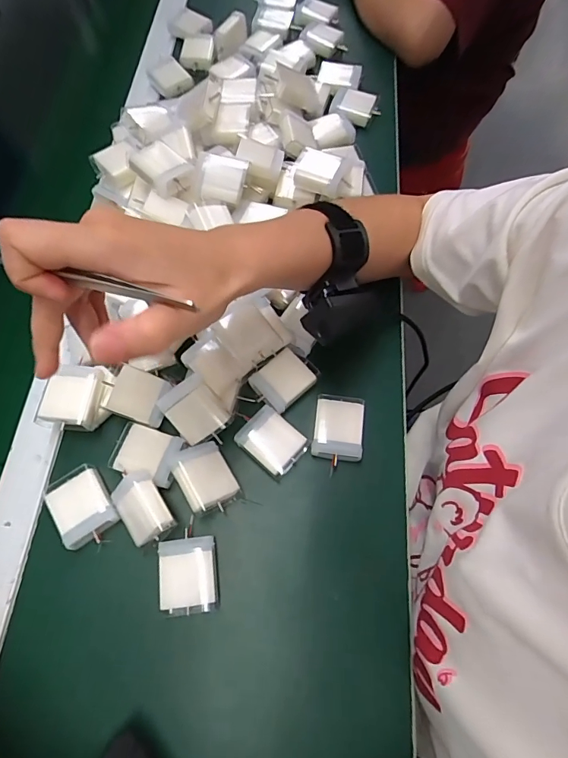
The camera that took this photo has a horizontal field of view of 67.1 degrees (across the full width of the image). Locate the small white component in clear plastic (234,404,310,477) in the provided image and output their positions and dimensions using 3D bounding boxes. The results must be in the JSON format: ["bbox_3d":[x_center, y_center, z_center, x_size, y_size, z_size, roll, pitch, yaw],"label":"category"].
[{"bbox_3d":[-0.010,0.051,0.357,0.051,0.011,0.041,37,73,15],"label":"small white component in clear plastic"}]

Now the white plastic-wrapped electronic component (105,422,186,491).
[{"bbox_3d":[-0.114,0.060,0.350,0.053,0.010,0.040,17,68,7],"label":"white plastic-wrapped electronic component"}]

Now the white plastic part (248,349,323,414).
[{"bbox_3d":[0.001,0.000,0.376,0.051,0.009,0.040,-39,72,-15],"label":"white plastic part"}]

